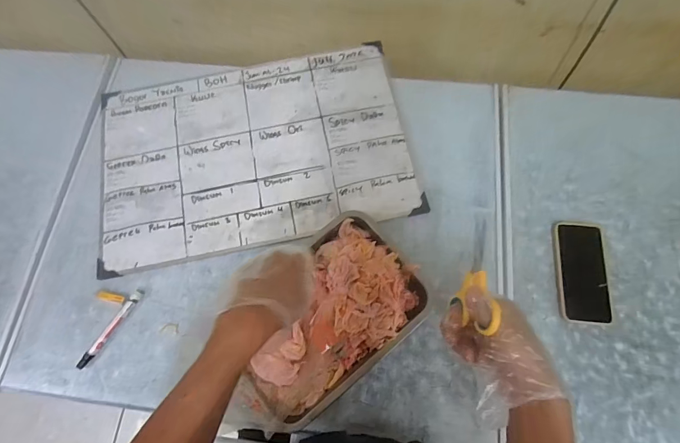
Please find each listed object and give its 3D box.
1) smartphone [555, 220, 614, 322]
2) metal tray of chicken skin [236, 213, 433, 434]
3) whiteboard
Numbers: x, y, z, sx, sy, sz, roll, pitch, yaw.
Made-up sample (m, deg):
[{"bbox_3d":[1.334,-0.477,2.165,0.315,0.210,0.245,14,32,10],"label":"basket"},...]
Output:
[{"bbox_3d":[0.404,0.083,0.586,0.082,0.016,0.163,7,76,-2],"label":"smartphone"},{"bbox_3d":[-0.020,0.147,0.542,0.307,0.069,0.196,-43,76,-11],"label":"metal tray of chicken skin"},{"bbox_3d":[-0.167,-0.136,0.682,0.578,0.013,0.395,-11,72,-1],"label":"whiteboard"}]

